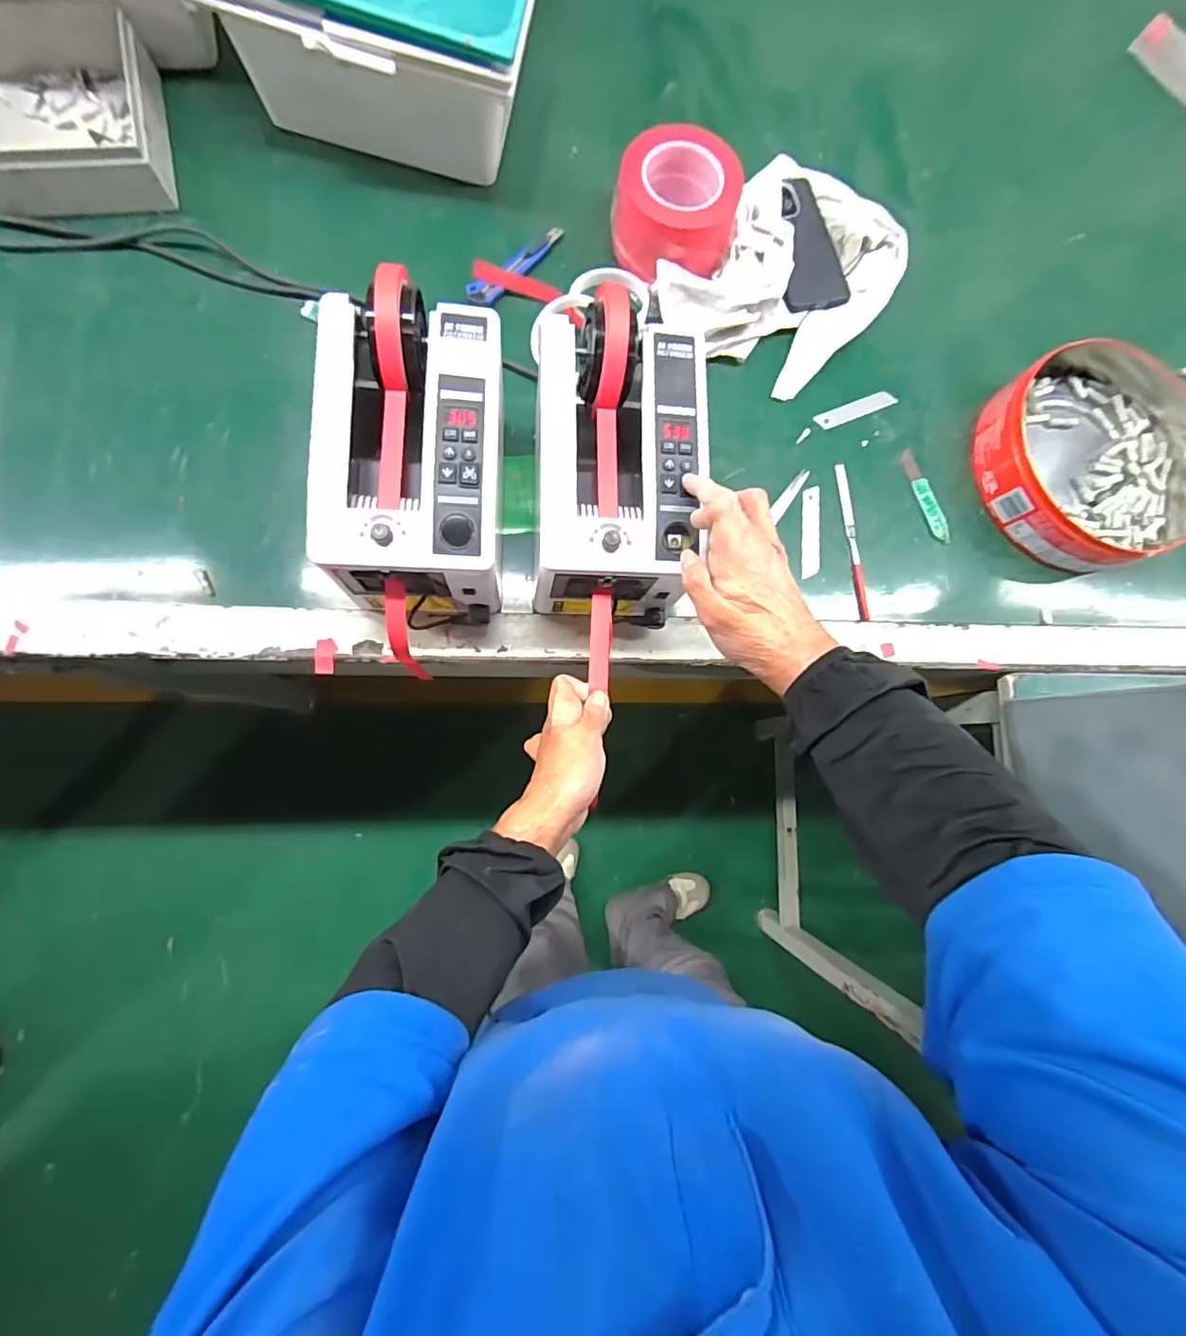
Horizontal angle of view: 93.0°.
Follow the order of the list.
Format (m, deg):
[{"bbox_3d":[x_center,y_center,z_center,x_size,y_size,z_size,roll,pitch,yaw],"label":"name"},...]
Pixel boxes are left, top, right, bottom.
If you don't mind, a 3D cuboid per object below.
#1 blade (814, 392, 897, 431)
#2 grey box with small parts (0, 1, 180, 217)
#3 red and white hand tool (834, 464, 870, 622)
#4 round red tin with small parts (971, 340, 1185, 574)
[{"bbox_3d":[0.298,-0.293,0.639,0.097,0.006,0.020,-22,87,-5],"label":"blade"},{"bbox_3d":[-0.507,-0.520,0.533,0.175,0.054,0.174,-11,84,-8],"label":"grey box with small parts"},{"bbox_3d":[0.284,-0.137,0.615,0.013,0.007,0.174,-6,84,-8],"label":"red and white hand tool"},{"bbox_3d":[0.573,-0.244,0.639,0.268,0.059,0.249,1,83,-7],"label":"round red tin with small parts"}]

